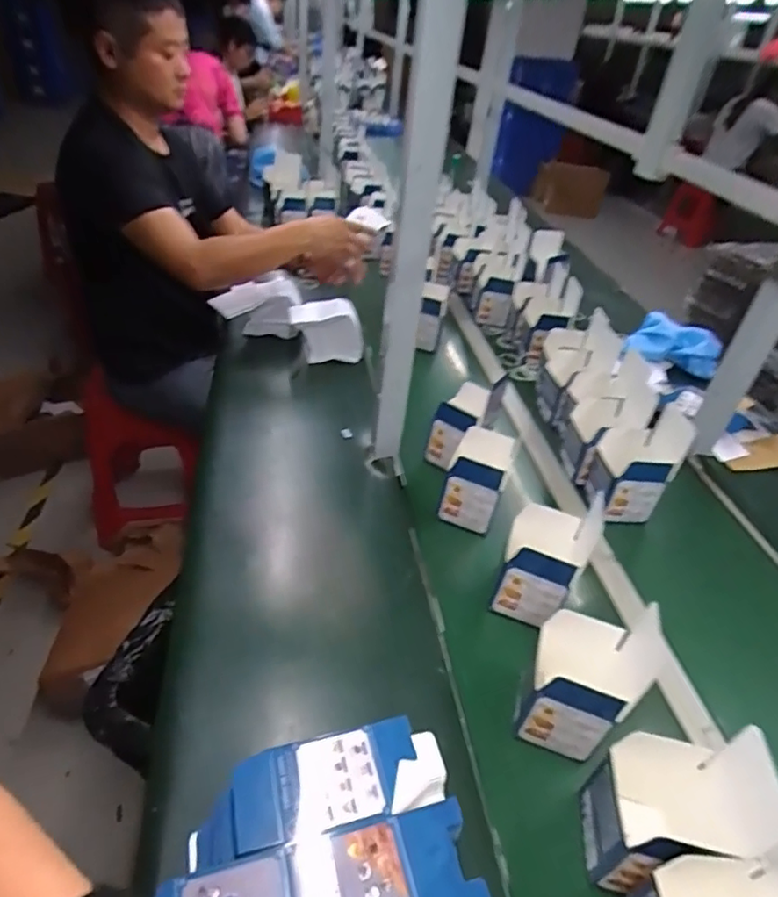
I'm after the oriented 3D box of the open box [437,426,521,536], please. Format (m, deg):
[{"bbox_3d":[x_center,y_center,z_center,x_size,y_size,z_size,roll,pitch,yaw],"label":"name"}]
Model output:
[{"bbox_3d":[0.131,0.045,0.844,0.086,0.121,0.093,15,34,12],"label":"open box"}]

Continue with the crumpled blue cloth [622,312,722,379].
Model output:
[{"bbox_3d":[0.615,-0.227,1.236,0.195,0.097,0.060,10,33,5],"label":"crumpled blue cloth"}]

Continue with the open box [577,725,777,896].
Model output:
[{"bbox_3d":[0.244,0.315,0.492,0.111,0.165,0.095,11,33,6],"label":"open box"}]

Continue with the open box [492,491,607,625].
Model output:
[{"bbox_3d":[0.194,0.144,0.715,0.095,0.126,0.103,19,35,18],"label":"open box"}]

